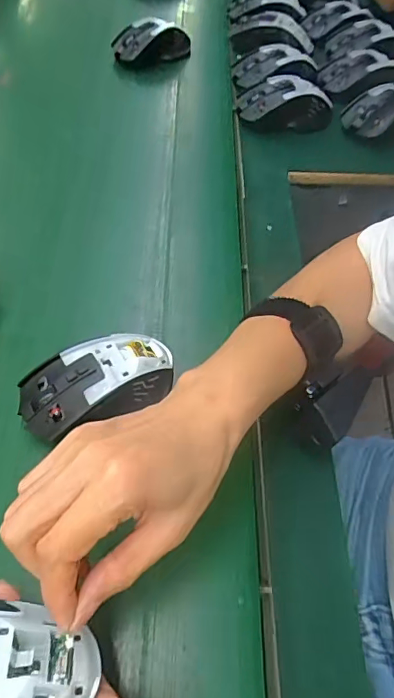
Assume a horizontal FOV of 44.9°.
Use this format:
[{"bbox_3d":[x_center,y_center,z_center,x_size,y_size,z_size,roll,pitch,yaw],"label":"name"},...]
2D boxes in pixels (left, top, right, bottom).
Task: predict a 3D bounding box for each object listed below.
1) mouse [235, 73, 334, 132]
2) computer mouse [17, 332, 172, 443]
[{"bbox_3d":[0.105,-0.291,0.563,0.117,0.040,0.065,-11,57,-8],"label":"mouse"},{"bbox_3d":[-0.071,0.027,0.355,0.116,0.041,0.063,-23,60,-16],"label":"computer mouse"}]

